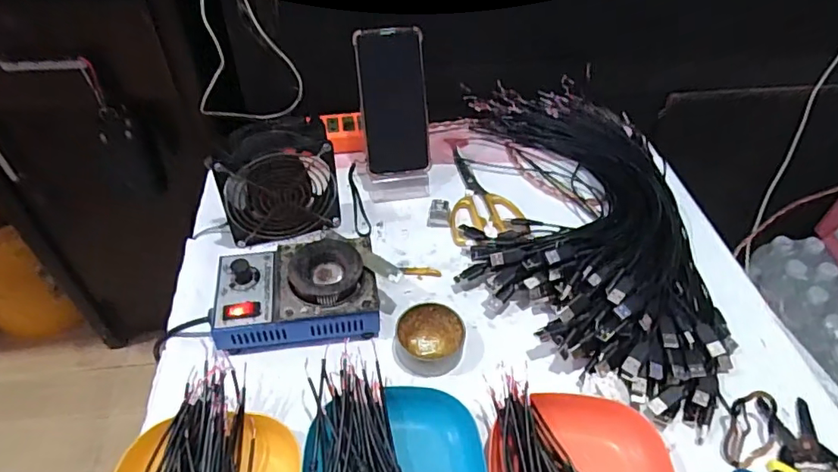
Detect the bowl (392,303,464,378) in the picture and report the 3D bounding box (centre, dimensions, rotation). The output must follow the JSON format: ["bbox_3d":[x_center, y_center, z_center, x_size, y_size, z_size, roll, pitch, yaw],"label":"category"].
[{"bbox_3d":[0.010,0.099,0.509,0.063,0.024,0.068,1,48,-1],"label":"bowl"}]

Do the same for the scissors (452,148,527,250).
[{"bbox_3d":[0.070,-0.055,0.666,0.084,0.018,0.172,-5,48,-7],"label":"scissors"}]

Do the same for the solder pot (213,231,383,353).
[{"bbox_3d":[-0.116,0.049,0.516,0.152,0.049,0.113,-7,48,-8],"label":"solder pot"}]

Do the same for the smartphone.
[{"bbox_3d":[-0.028,-0.156,0.638,0.076,0.167,0.011,-8,18,-9],"label":"smartphone"}]

